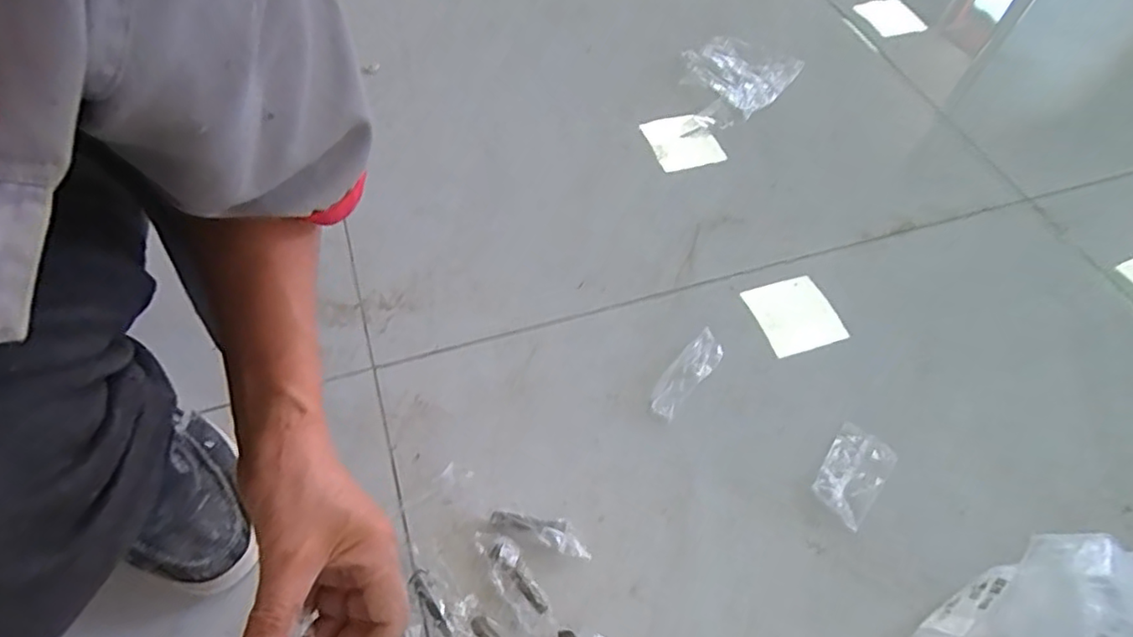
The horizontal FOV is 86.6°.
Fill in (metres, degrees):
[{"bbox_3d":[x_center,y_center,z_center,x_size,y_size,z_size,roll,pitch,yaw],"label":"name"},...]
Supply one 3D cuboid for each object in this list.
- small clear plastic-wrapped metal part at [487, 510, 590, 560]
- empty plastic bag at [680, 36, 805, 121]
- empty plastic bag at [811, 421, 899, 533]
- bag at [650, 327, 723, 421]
[{"bbox_3d":[-0.020,0.170,0.485,0.082,0.016,0.022,20,58,9],"label":"small clear plastic-wrapped metal part"},{"bbox_3d":[0.238,-0.349,0.841,0.129,0.033,0.158,-31,64,-21],"label":"empty plastic bag"},{"bbox_3d":[0.254,0.136,0.532,0.053,0.005,0.086,37,62,18],"label":"empty plastic bag"},{"bbox_3d":[0.113,0.053,0.571,0.033,0.006,0.095,37,74,18],"label":"bag"}]

